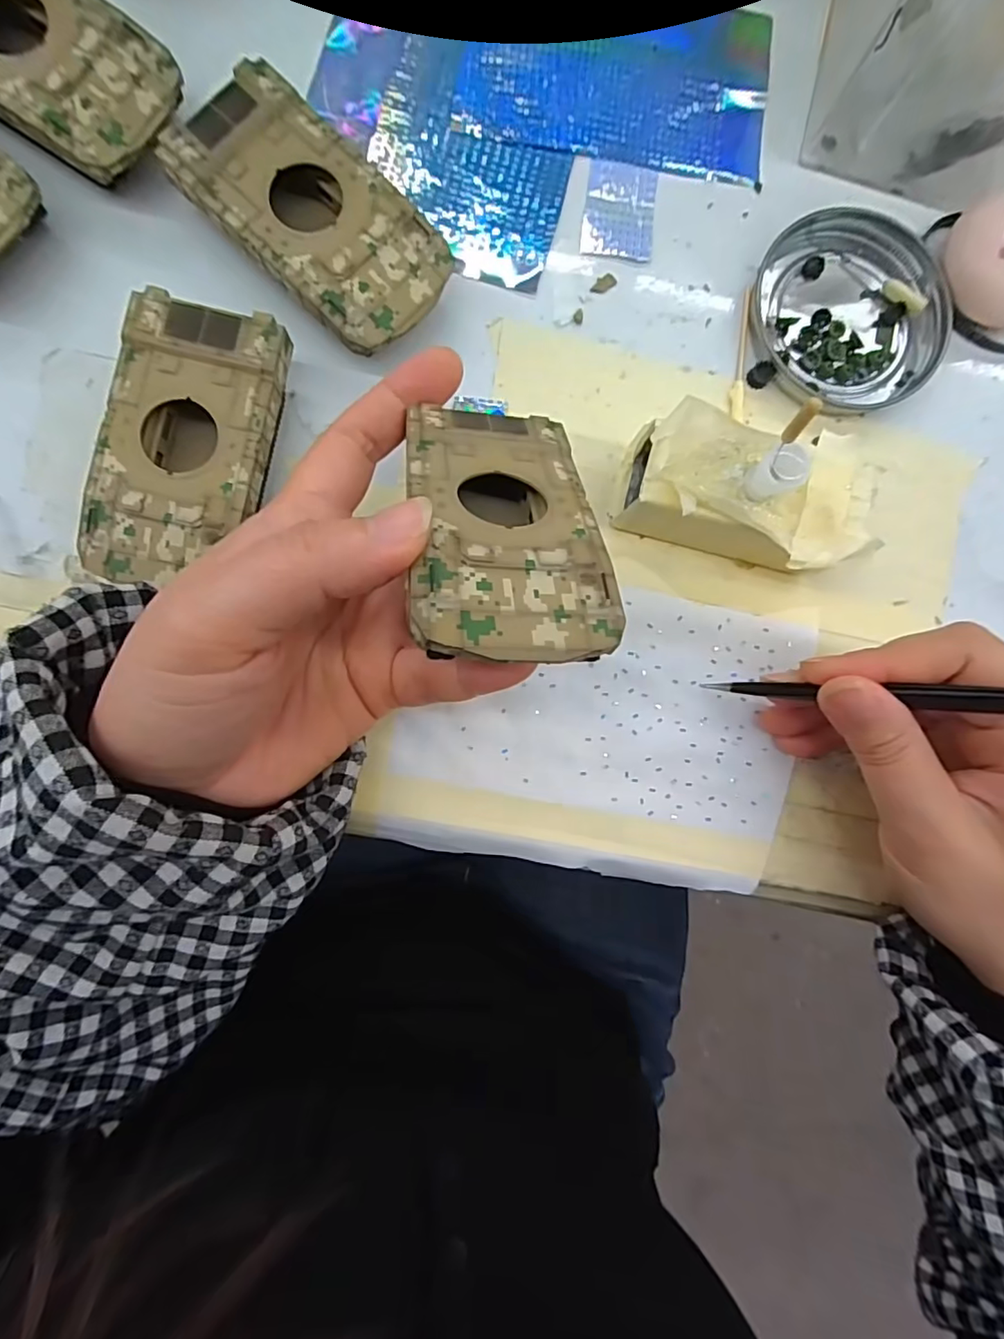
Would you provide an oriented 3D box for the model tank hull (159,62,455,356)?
[{"bbox_3d":[-0.065,-0.156,0.199,0.094,0.026,0.051,43,86,-1],"label":"model tank hull"}]

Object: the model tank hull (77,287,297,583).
[{"bbox_3d":[-0.105,-0.074,0.192,0.052,0.025,0.092,9,87,-3],"label":"model tank hull"}]

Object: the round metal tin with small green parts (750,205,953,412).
[{"bbox_3d":[0.139,-0.144,0.222,0.077,0.008,0.075,0,88,-3],"label":"round metal tin with small green parts"}]

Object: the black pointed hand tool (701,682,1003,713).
[{"bbox_3d":[0.129,0.008,0.170,0.008,0.131,0.006,7,87,-45],"label":"black pointed hand tool"}]

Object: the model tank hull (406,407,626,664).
[{"bbox_3d":[0.001,-0.038,0.150,0.049,0.019,0.093,-2,52,-3],"label":"model tank hull"}]

